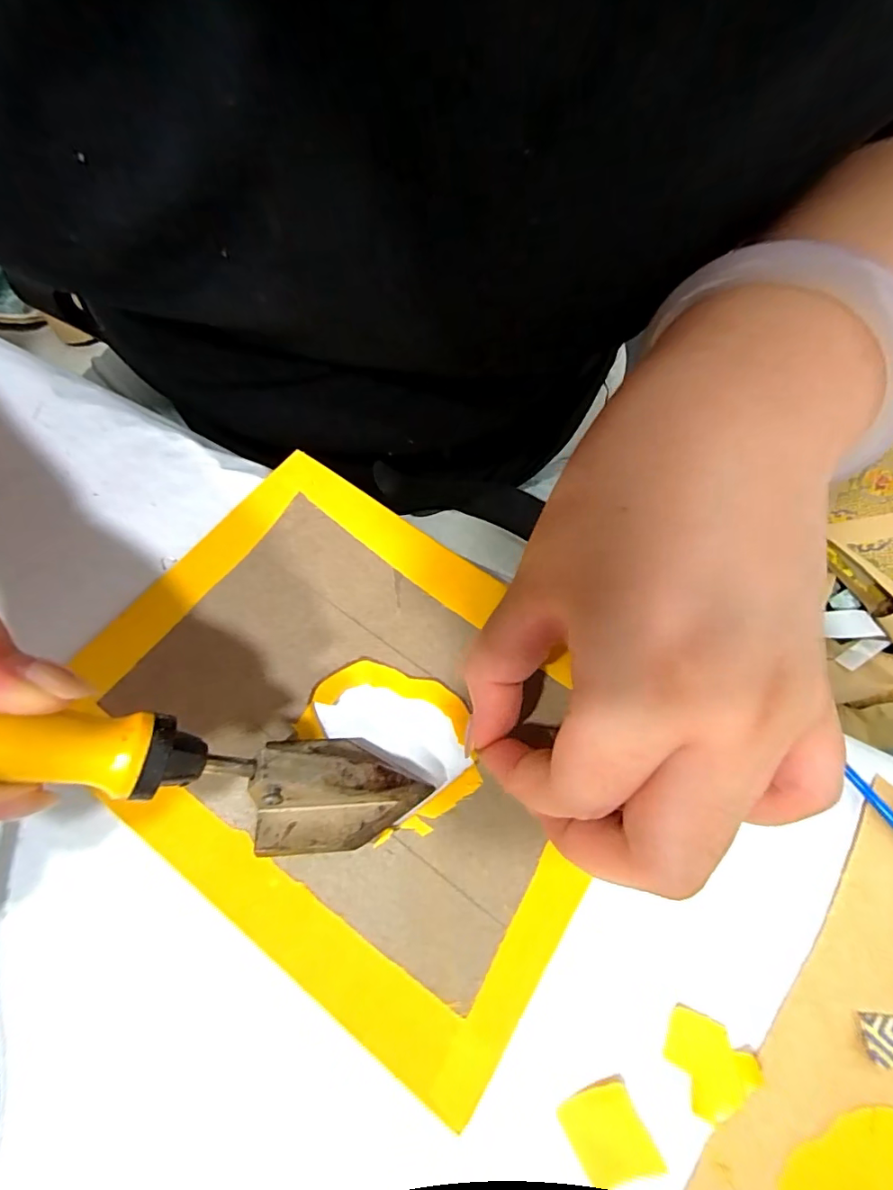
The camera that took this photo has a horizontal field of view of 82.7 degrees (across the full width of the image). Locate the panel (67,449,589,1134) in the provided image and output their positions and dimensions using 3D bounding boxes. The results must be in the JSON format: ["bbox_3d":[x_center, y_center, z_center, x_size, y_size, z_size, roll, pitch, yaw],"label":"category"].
[{"bbox_3d":[-0.033,0.043,0.187,0.192,0.005,0.147,34,71,12],"label":"panel"}]

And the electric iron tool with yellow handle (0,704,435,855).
[{"bbox_3d":[-0.074,0.045,0.131,0.155,0.025,0.032,27,62,-35],"label":"electric iron tool with yellow handle"}]

